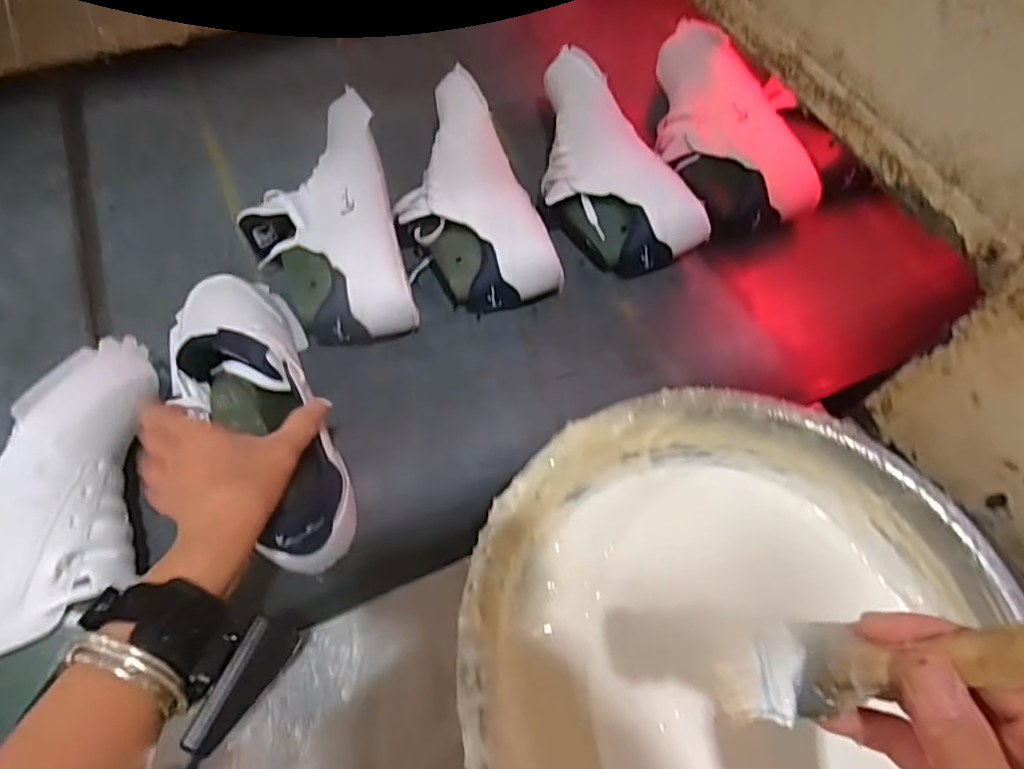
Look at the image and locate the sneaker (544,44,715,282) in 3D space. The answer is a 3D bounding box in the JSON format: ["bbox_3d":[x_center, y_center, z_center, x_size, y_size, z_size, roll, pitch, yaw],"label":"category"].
[{"bbox_3d":[0.083,-0.238,0.647,0.106,0.094,0.285,-23,63,-17],"label":"sneaker"}]

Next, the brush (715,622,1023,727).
[{"bbox_3d":[0.146,0.103,0.222,0.139,0.012,0.031,-21,55,26],"label":"brush"}]

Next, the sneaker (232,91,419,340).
[{"bbox_3d":[-0.185,-0.159,0.584,0.133,0.095,0.265,-12,60,-11],"label":"sneaker"}]

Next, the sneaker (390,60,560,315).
[{"bbox_3d":[-0.043,-0.184,0.608,0.135,0.085,0.233,-13,73,-11],"label":"sneaker"}]

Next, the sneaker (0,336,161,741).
[{"bbox_3d":[-0.318,0.110,0.424,0.112,0.091,0.292,19,59,8],"label":"sneaker"}]

